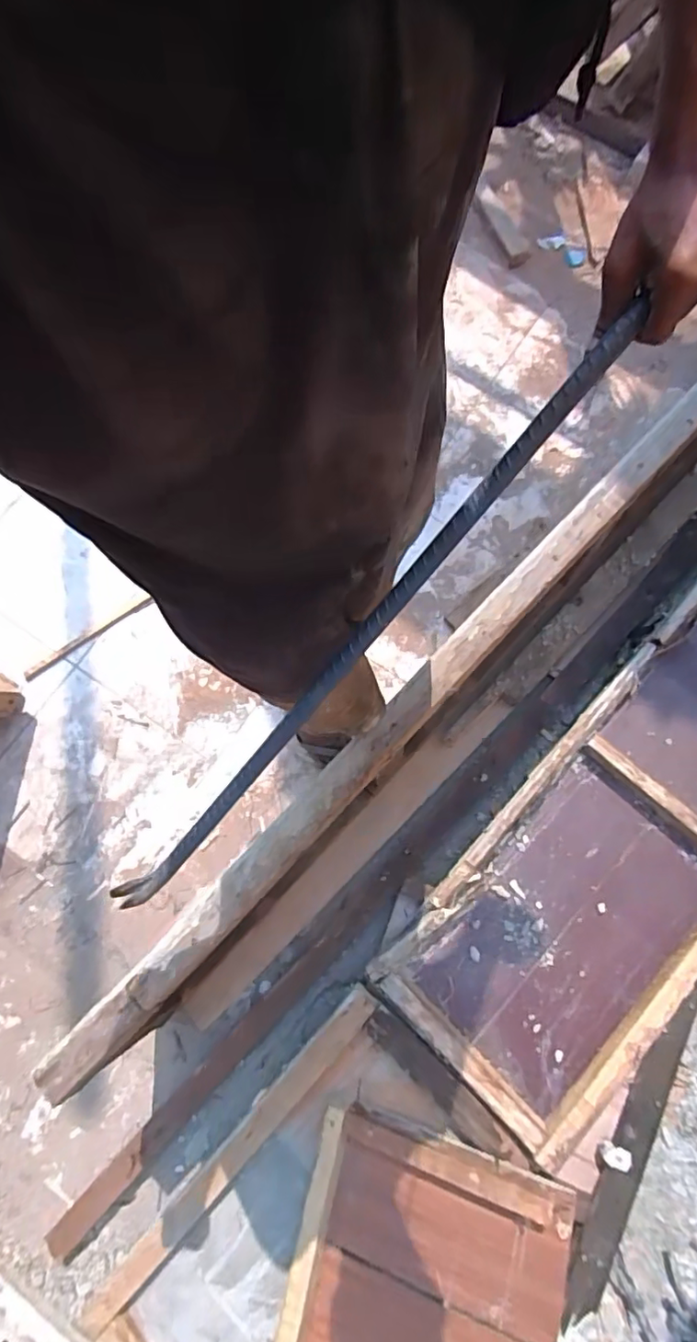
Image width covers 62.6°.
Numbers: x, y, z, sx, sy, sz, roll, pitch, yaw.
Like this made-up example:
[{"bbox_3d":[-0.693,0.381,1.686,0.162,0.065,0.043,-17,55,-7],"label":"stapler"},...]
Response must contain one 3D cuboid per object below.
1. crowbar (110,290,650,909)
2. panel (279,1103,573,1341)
[{"bbox_3d":[-0.012,-0.006,0.538,0.029,0.040,0.722,44,108,9],"label":"crowbar"},{"bbox_3d":[0.092,1.020,0.852,0.382,0.060,0.549,10,76,18],"label":"panel"}]

